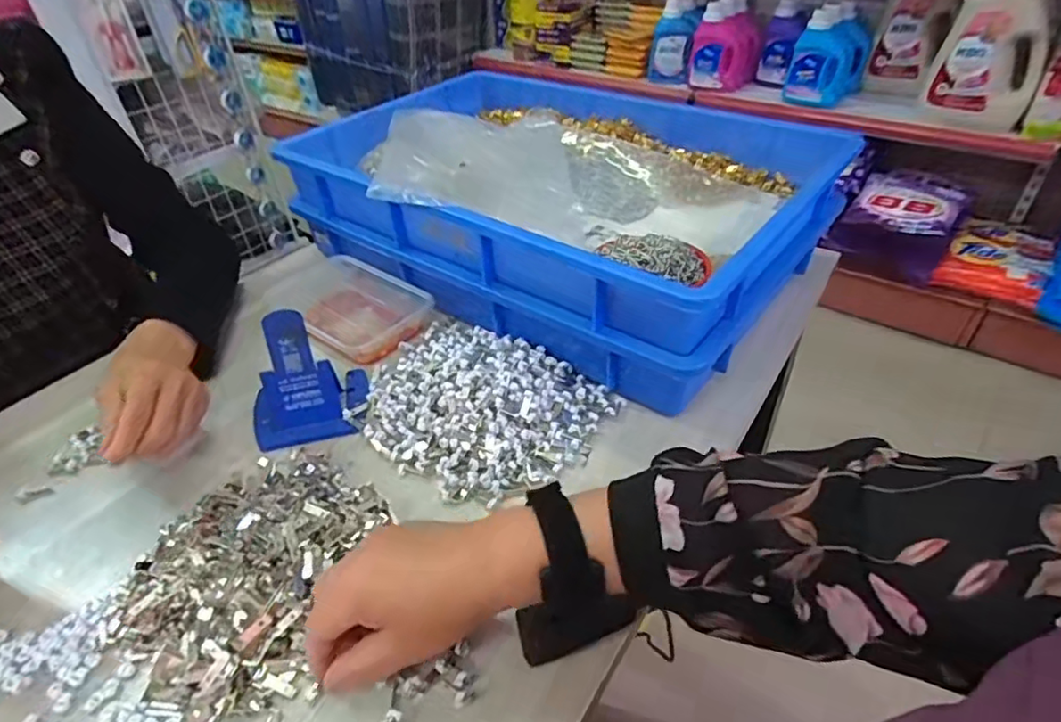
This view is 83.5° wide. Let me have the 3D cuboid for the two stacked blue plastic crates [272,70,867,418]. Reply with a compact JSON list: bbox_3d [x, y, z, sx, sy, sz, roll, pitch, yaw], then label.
[{"bbox_3d":[0.015,-0.191,0.692,0.571,0.136,0.366,28,50,32],"label":"two stacked blue plastic crates"}]

